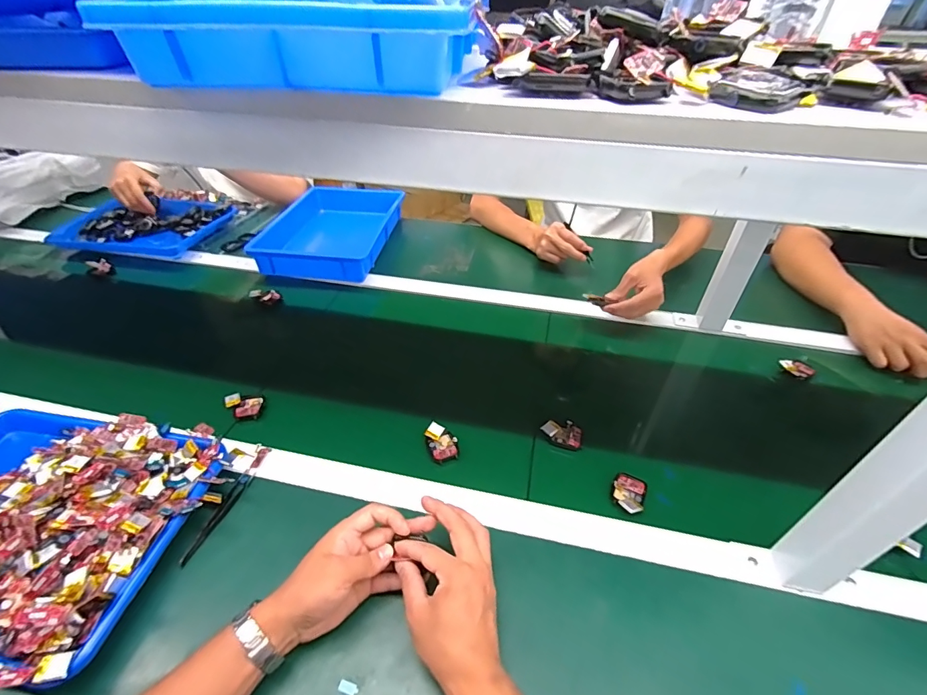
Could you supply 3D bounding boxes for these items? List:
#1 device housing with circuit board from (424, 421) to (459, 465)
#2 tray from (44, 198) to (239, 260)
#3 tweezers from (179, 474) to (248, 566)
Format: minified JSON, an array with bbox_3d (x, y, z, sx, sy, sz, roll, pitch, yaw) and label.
[{"bbox_3d":[-0.028,0.124,0.572,0.038,0.012,0.056,-12,42,-14],"label":"device housing with circuit board"},{"bbox_3d":[-0.713,-0.285,0.986,0.316,0.034,0.233,7,41,7],"label":"tray"},{"bbox_3d":[-0.281,0.194,0.494,0.009,0.010,0.107,11,42,12],"label":"tweezers"}]

